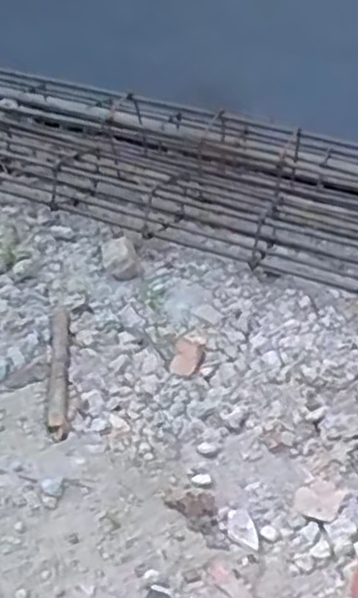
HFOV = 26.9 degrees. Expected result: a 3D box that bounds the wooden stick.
[{"bbox_3d":[-0.162,0.086,1.015,0.026,0.013,0.288,2,31,-9],"label":"wooden stick"}]

